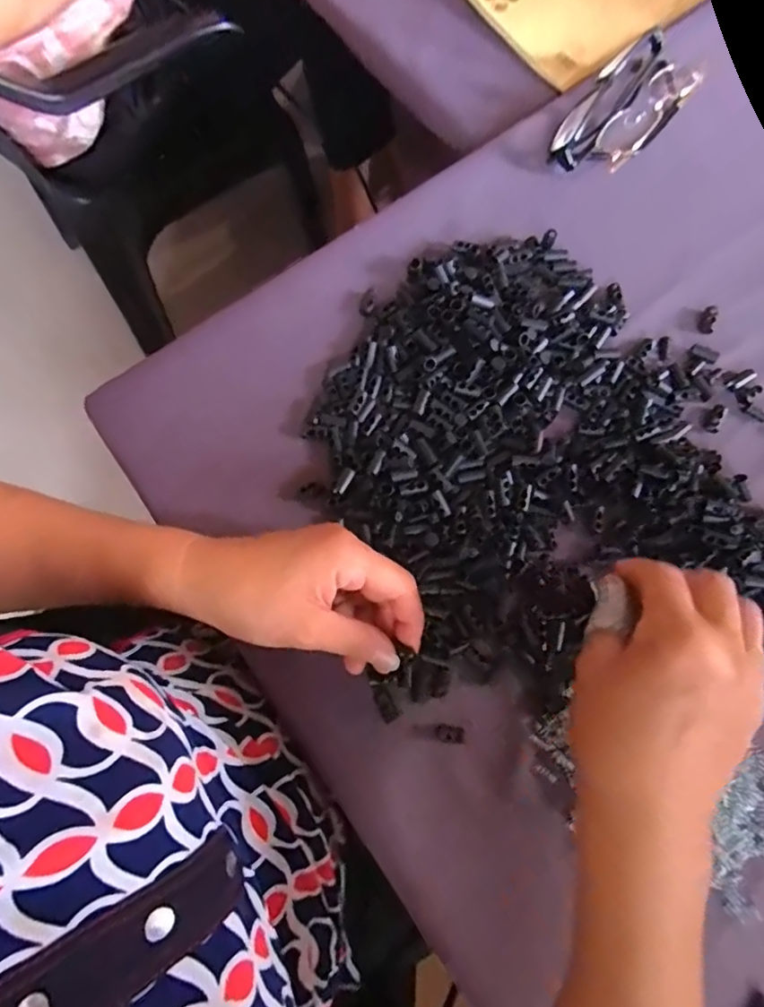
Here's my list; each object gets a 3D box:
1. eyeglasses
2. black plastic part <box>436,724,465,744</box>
[{"bbox_3d":[0.189,-0.305,0.417,0.064,0.032,0.140,35,77,9],"label":"eyeglasses"},{"bbox_3d":[0.041,0.140,0.327,0.018,0.004,0.010,12,75,3],"label":"black plastic part"}]

